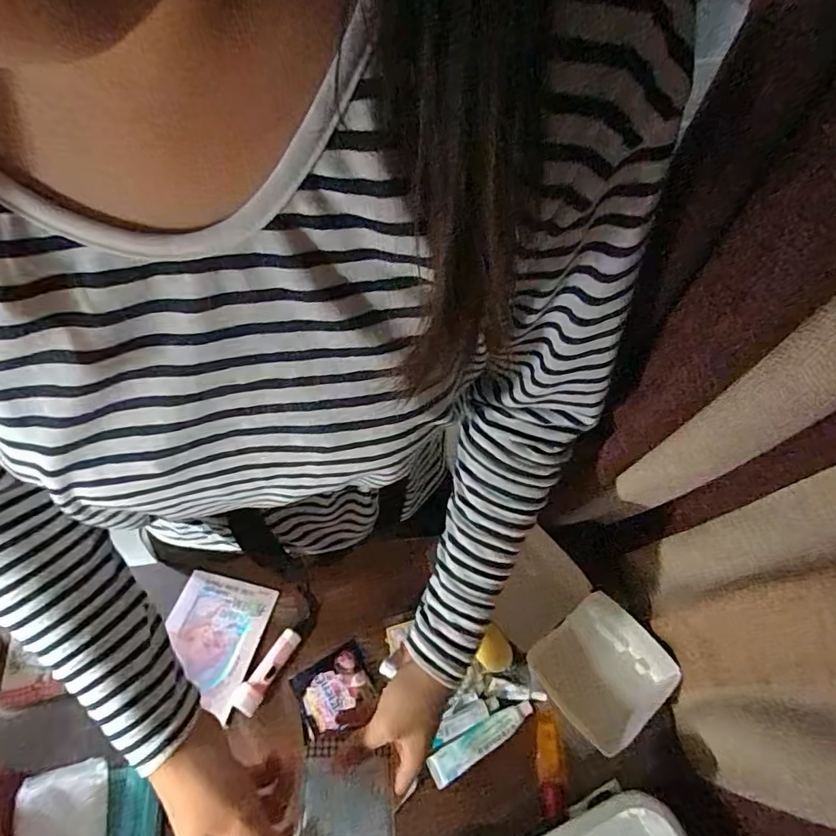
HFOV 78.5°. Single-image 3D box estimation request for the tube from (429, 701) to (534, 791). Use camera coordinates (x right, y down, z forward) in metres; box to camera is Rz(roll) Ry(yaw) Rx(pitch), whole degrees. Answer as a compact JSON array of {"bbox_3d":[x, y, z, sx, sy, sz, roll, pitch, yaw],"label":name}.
[{"bbox_3d":[0.067,0.339,0.539,0.122,0.017,0.028,-24,58,-18],"label":"tube"}]

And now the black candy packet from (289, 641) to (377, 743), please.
[{"bbox_3d":[-0.092,0.301,0.560,0.081,0.010,0.077,-21,58,-16],"label":"black candy packet"}]

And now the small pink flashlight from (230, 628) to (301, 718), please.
[{"bbox_3d":[-0.168,0.276,0.564,0.030,0.023,0.091,23,57,14],"label":"small pink flashlight"}]

